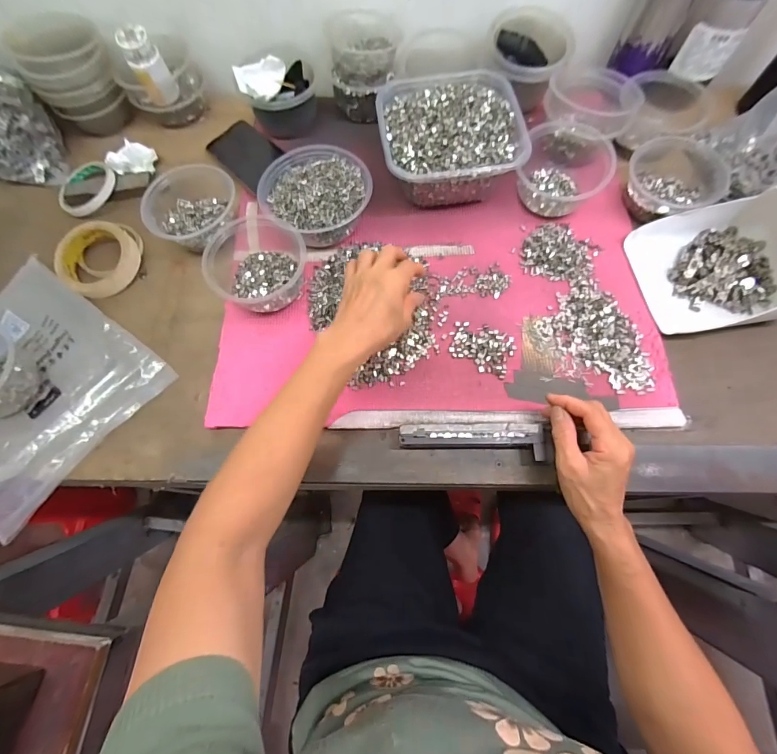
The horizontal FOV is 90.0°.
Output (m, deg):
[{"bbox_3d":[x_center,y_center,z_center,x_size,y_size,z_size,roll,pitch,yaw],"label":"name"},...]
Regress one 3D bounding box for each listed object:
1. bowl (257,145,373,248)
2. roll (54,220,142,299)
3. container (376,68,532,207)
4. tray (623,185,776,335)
[{"bbox_3d":[-0.093,-0.232,0.501,0.139,0.058,0.124,30,73,11],"label":"bowl"},{"bbox_3d":[-0.382,-0.155,0.507,0.104,0.025,0.096,0,70,1],"label":"roll"},{"bbox_3d":[0.077,-0.315,0.514,0.172,0.079,0.175,-8,70,-2],"label":"container"},{"bbox_3d":[0.398,-0.139,0.444,0.174,0.084,0.157,-10,70,-2],"label":"tray"}]

